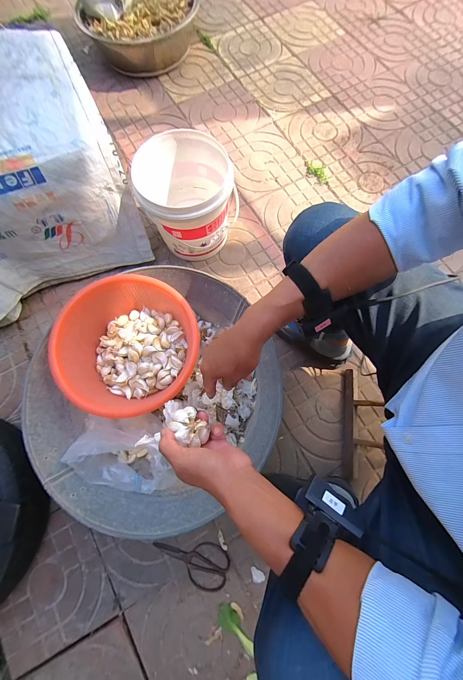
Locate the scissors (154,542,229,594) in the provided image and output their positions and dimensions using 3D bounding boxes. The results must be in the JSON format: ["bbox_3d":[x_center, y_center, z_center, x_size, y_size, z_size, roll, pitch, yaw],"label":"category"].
[{"bbox_3d":[-0.105,0.568,0.662,0.197,0.014,0.100,15,77,5],"label":"scissors"}]

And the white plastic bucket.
[{"bbox_3d":[-0.124,-0.435,0.793,0.275,0.254,0.291,0,76,1],"label":"white plastic bucket"}]

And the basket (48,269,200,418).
[{"bbox_3d":[-0.240,0.018,0.647,0.311,0.125,0.312,-1,74,2],"label":"basket"}]

